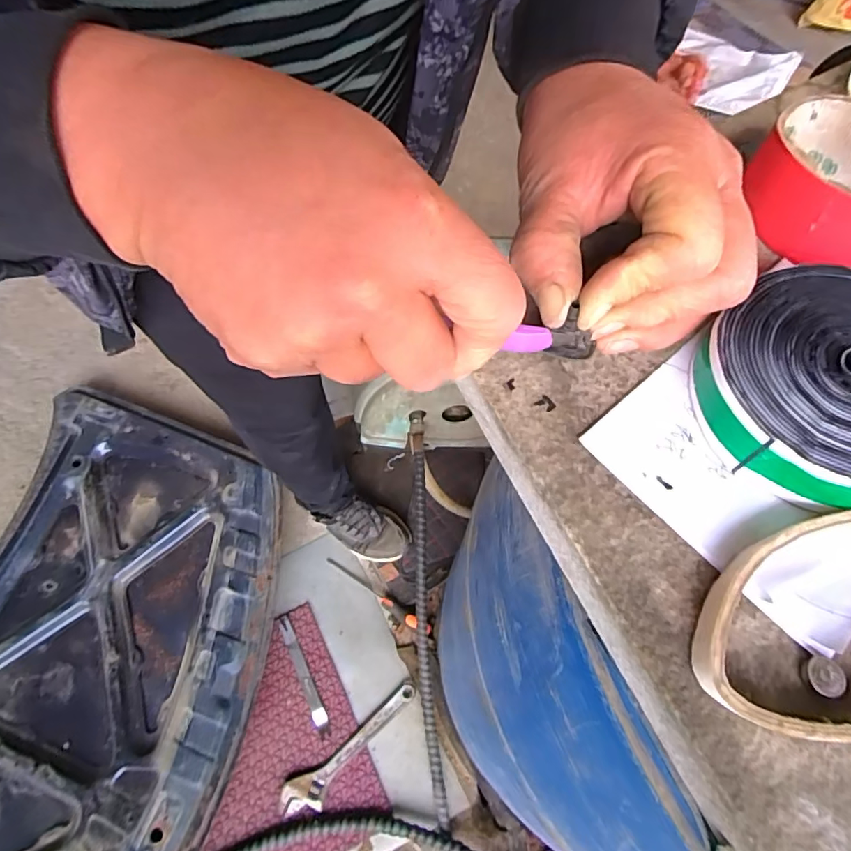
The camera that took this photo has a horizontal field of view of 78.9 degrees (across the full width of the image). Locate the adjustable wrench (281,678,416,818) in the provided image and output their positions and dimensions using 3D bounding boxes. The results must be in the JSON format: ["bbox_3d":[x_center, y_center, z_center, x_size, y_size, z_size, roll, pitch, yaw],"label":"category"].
[{"bbox_3d":[-0.129,0.581,0.928,0.283,0.020,0.060,-34,68,-19],"label":"adjustable wrench"}]

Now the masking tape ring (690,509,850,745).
[{"bbox_3d":[0.135,0.061,0.166,0.106,0.015,0.060,-19,64,-13],"label":"masking tape ring"}]

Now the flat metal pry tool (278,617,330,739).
[{"bbox_3d":[-0.235,0.477,0.992,0.025,0.015,0.231,-24,65,-15],"label":"flat metal pry tool"}]

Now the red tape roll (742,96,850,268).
[{"bbox_3d":[0.196,-0.111,0.242,0.081,0.033,0.083,1,61,-2],"label":"red tape roll"}]

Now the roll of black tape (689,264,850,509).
[{"bbox_3d":[0.156,-0.015,0.196,0.093,0.029,0.089,1,61,-2],"label":"roll of black tape"}]

